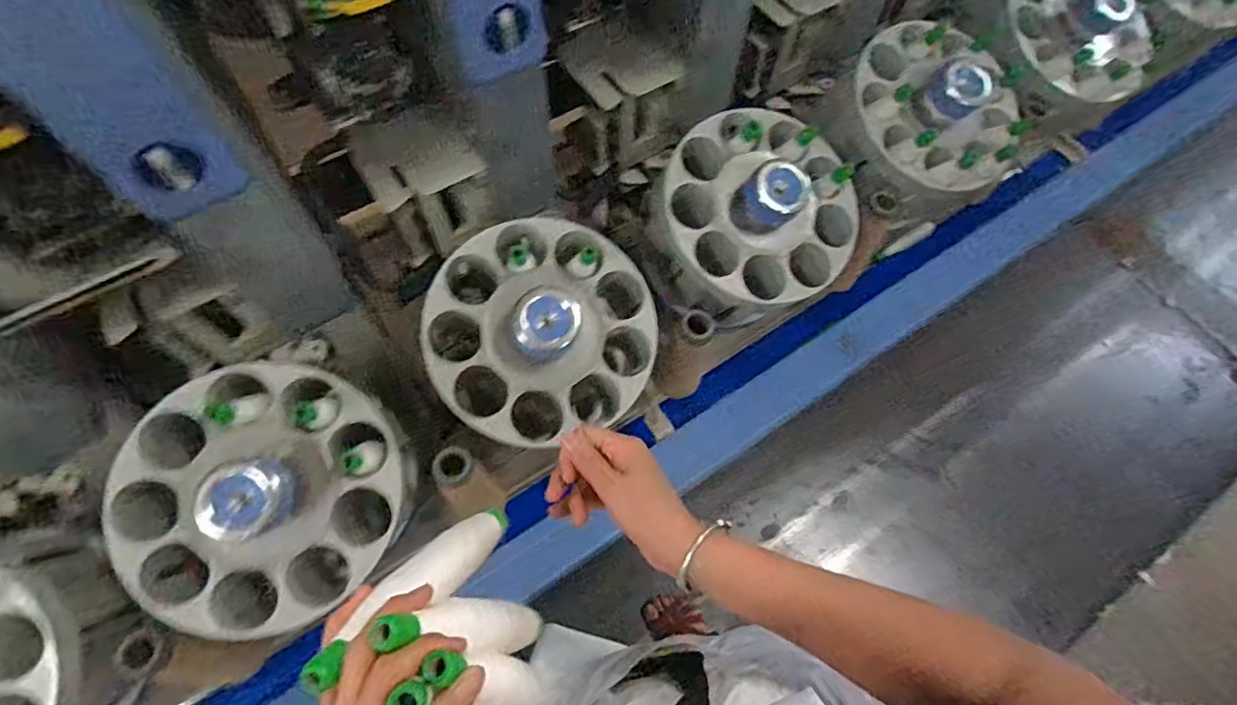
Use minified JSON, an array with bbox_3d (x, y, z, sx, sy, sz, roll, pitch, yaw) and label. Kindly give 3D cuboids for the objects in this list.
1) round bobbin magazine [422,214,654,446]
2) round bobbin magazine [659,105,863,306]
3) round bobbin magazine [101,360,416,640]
[{"bbox_3d":[-0.082,-0.029,0.609,0.239,0.104,0.239,1,82,-9],"label":"round bobbin magazine"},{"bbox_3d":[0.164,-0.172,0.690,0.226,0.126,0.226,1,83,-11],"label":"round bobbin magazine"},{"bbox_3d":[-0.338,0.130,0.539,0.239,0.081,0.232,1,82,-10],"label":"round bobbin magazine"}]

